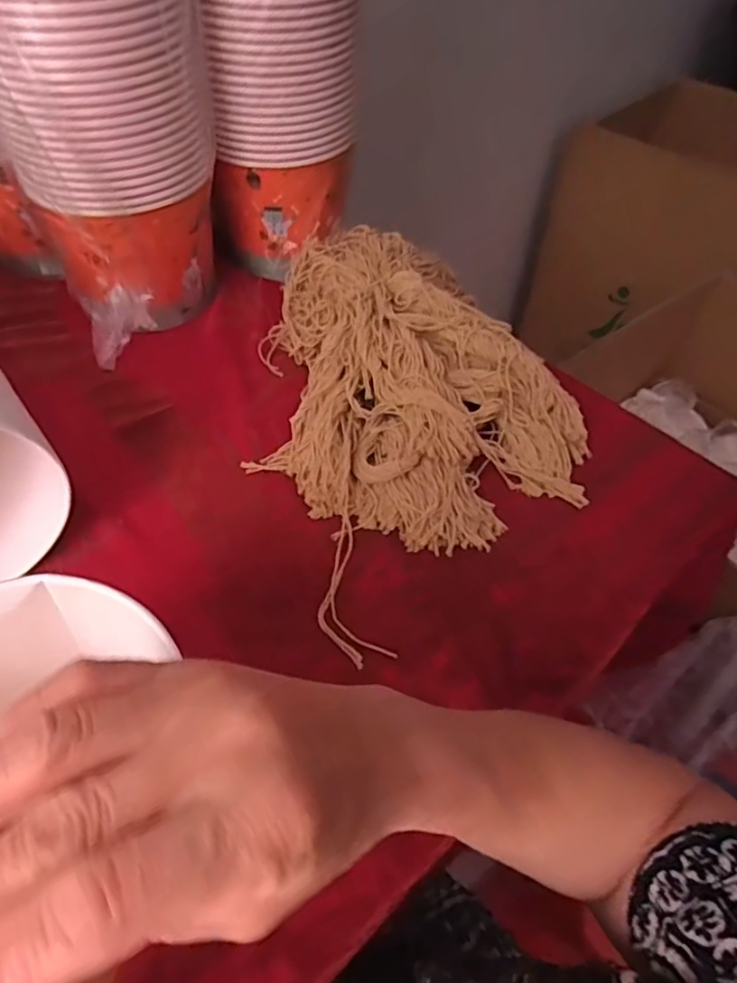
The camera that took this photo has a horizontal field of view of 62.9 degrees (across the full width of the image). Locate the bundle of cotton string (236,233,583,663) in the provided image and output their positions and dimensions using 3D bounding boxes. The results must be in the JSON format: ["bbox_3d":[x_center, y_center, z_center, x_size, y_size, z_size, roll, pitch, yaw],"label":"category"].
[{"bbox_3d":[0.020,-0.088,0.518,0.273,0.074,0.380,-20,55,-17],"label":"bundle of cotton string"}]

